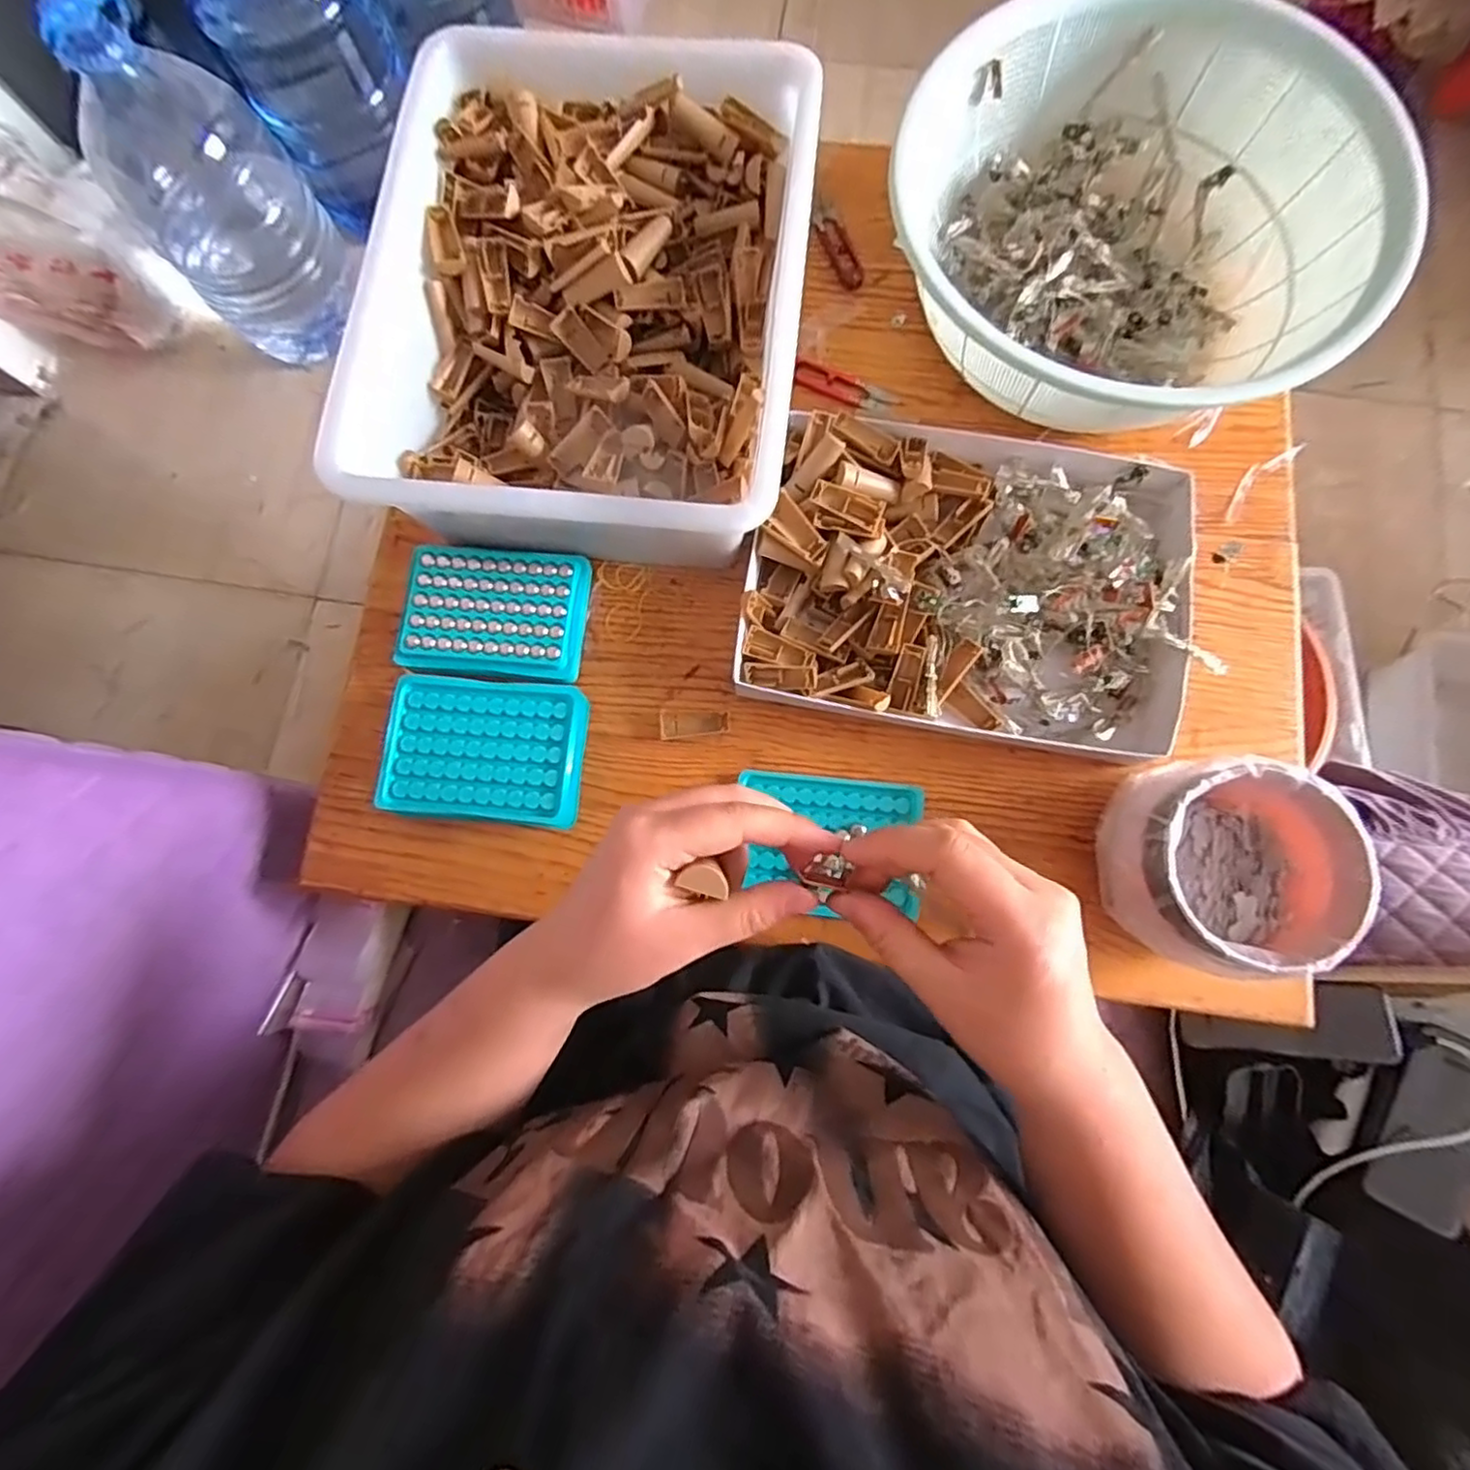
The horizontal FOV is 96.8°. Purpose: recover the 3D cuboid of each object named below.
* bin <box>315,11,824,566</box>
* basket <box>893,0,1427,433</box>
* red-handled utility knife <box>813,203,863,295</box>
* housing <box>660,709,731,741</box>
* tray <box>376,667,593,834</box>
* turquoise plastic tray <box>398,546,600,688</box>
[{"bbox_3d":[-0.096,-0.308,0.467,0.281,0.089,0.359,6,80,2],"label":"bin"},{"bbox_3d":[0.277,-0.368,0.476,0.314,0.106,0.307,0,80,1],"label":"basket"},{"bbox_3d":[0.088,-0.414,0.552,0.022,0.010,0.085,-23,80,-3],"label":"red-handled utility knife"},{"bbox_3d":[-0.029,-0.008,0.478,0.050,0.010,0.021,-2,80,1],"label":"housing"},{"bbox_3d":[-0.173,0.012,0.466,0.133,0.037,0.097,5,80,2],"label":"tray"},{"bbox_3d":[-0.177,-0.090,0.488,0.127,0.034,0.097,6,80,2],"label":"turquoise plastic tray"}]

